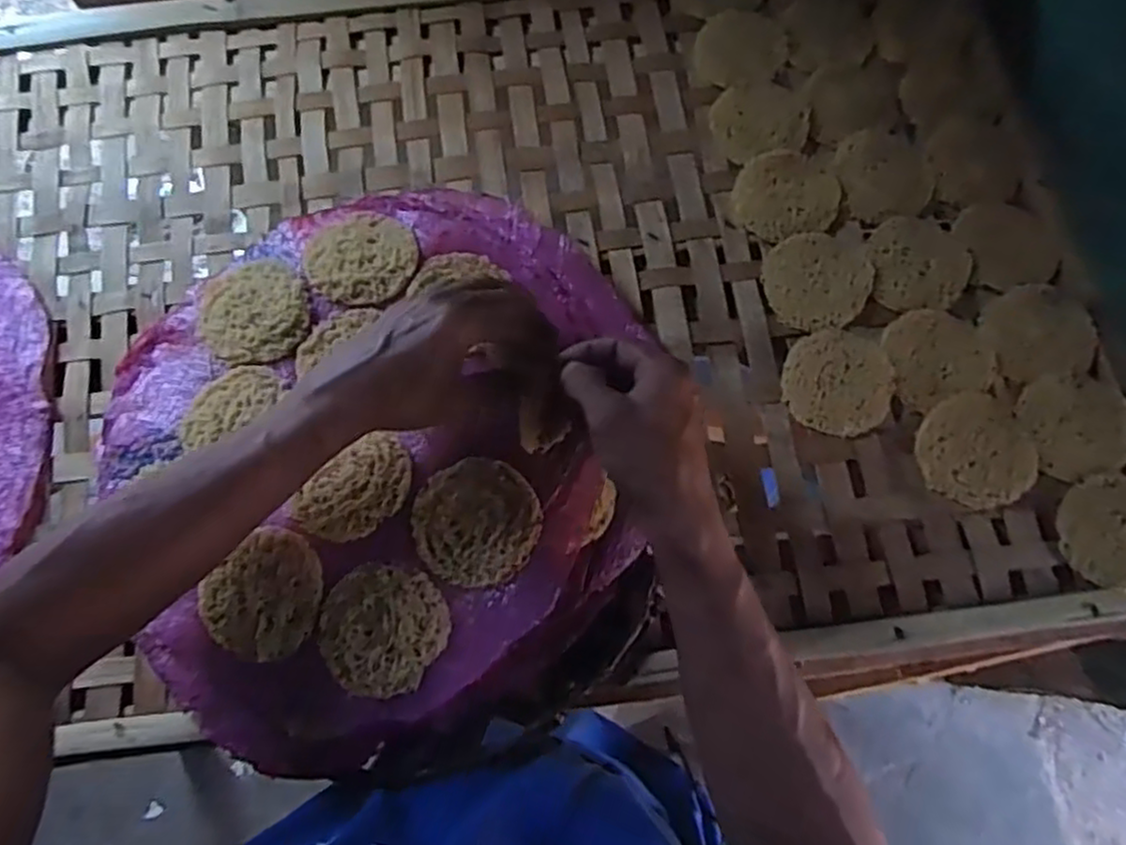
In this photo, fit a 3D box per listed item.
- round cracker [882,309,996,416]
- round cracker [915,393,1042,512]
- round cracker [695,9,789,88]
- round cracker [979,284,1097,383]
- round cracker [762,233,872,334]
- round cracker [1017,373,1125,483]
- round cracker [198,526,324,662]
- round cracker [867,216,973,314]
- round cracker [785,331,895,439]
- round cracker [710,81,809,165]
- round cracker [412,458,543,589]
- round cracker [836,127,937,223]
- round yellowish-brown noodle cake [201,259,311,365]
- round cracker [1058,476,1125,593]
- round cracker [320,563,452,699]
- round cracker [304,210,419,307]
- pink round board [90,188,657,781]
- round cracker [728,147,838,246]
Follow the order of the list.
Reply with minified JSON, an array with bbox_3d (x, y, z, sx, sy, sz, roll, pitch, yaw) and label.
[{"bbox_3d":[0.278,-0.050,0.542,0.073,0.004,0.072,-1,74,2],"label":"round cracker"},{"bbox_3d":[0.296,0.021,0.525,0.078,0.005,0.081,-1,74,2],"label":"round cracker"},{"bbox_3d":[0.151,-0.319,0.621,0.074,0.006,0.075,-1,74,2],"label":"round cracker"},{"bbox_3d":[0.353,-0.069,0.543,0.075,0.006,0.071,-1,74,2],"label":"round cracker"},{"bbox_3d":[0.196,-0.110,0.563,0.077,0.004,0.078,-1,74,2],"label":"round cracker"},{"bbox_3d":[0.370,0.000,0.524,0.075,0.006,0.074,-1,74,2],"label":"round cracker"},{"bbox_3d":[-0.185,0.109,0.454,0.078,0.016,0.068,-37,77,-9],"label":"round cracker"},{"bbox_3d":[0.275,-0.123,0.563,0.072,0.004,0.078,-1,74,2],"label":"round cracker"},{"bbox_3d":[0.204,-0.030,0.542,0.076,0.007,0.078,-1,74,2],"label":"round cracker"},{"bbox_3d":[0.162,-0.250,0.603,0.075,0.006,0.069,-1,74,2],"label":"round cracker"},{"bbox_3d":[-0.055,0.062,0.465,0.076,0.008,0.079,0,74,1],"label":"round cracker"},{"bbox_3d":[0.259,-0.200,0.584,0.074,0.008,0.076,-1,74,2],"label":"round cracker"},{"bbox_3d":[-0.217,-0.078,0.514,0.072,0.008,0.081,-44,78,-11],"label":"round yellowish-brown noodle cake"},{"bbox_3d":[0.379,0.076,0.495,0.074,0.012,0.075,-1,74,2],"label":"round cracker"},{"bbox_3d":[-0.109,0.126,0.446,0.075,0.010,0.074,0,74,1],"label":"round cracker"},{"bbox_3d":[-0.144,-0.119,0.526,0.084,0.016,0.073,32,77,9],"label":"round cracker"},{"bbox_3d":[-0.108,0.021,0.492,0.359,0.053,0.377,-1,74,2],"label":"pink round board"},{"bbox_3d":[0.177,-0.179,0.585,0.078,0.009,0.076,-1,74,2],"label":"round cracker"}]

